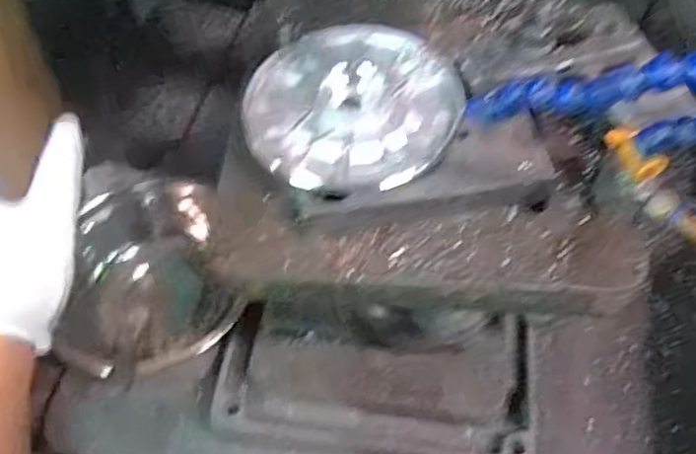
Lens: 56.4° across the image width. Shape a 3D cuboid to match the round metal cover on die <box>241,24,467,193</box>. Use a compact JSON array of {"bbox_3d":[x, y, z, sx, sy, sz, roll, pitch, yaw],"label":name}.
[{"bbox_3d":[0.003,-0.085,0.424,0.138,0.034,0.125,-3,56,-1],"label":"round metal cover on die"}]

